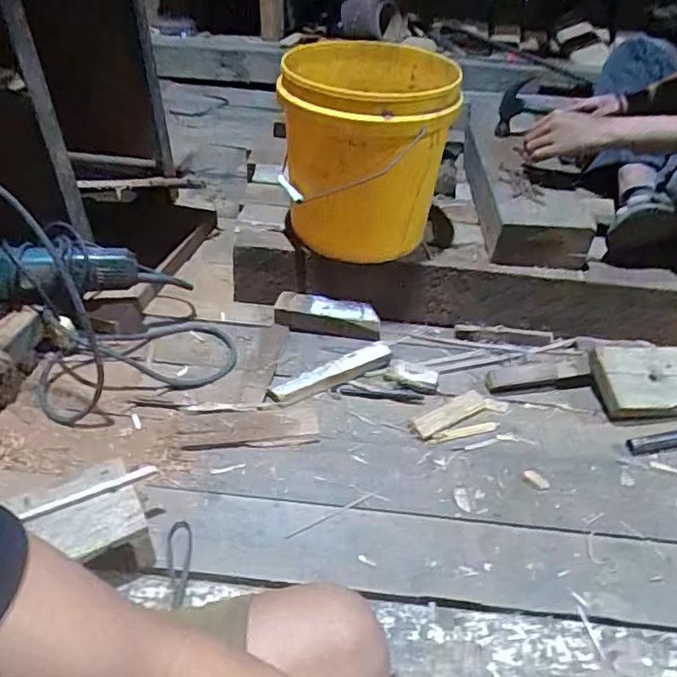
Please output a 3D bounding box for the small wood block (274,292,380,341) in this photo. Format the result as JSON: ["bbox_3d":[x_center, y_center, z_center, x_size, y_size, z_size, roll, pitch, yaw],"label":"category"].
[{"bbox_3d":[-0.017,-0.041,0.948,0.177,0.042,0.064,10,41,6],"label":"small wood block"}]

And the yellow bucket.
[{"bbox_3d":[0.040,-0.290,0.927,0.261,0.287,0.244,6,43,1],"label":"yellow bucket"}]

